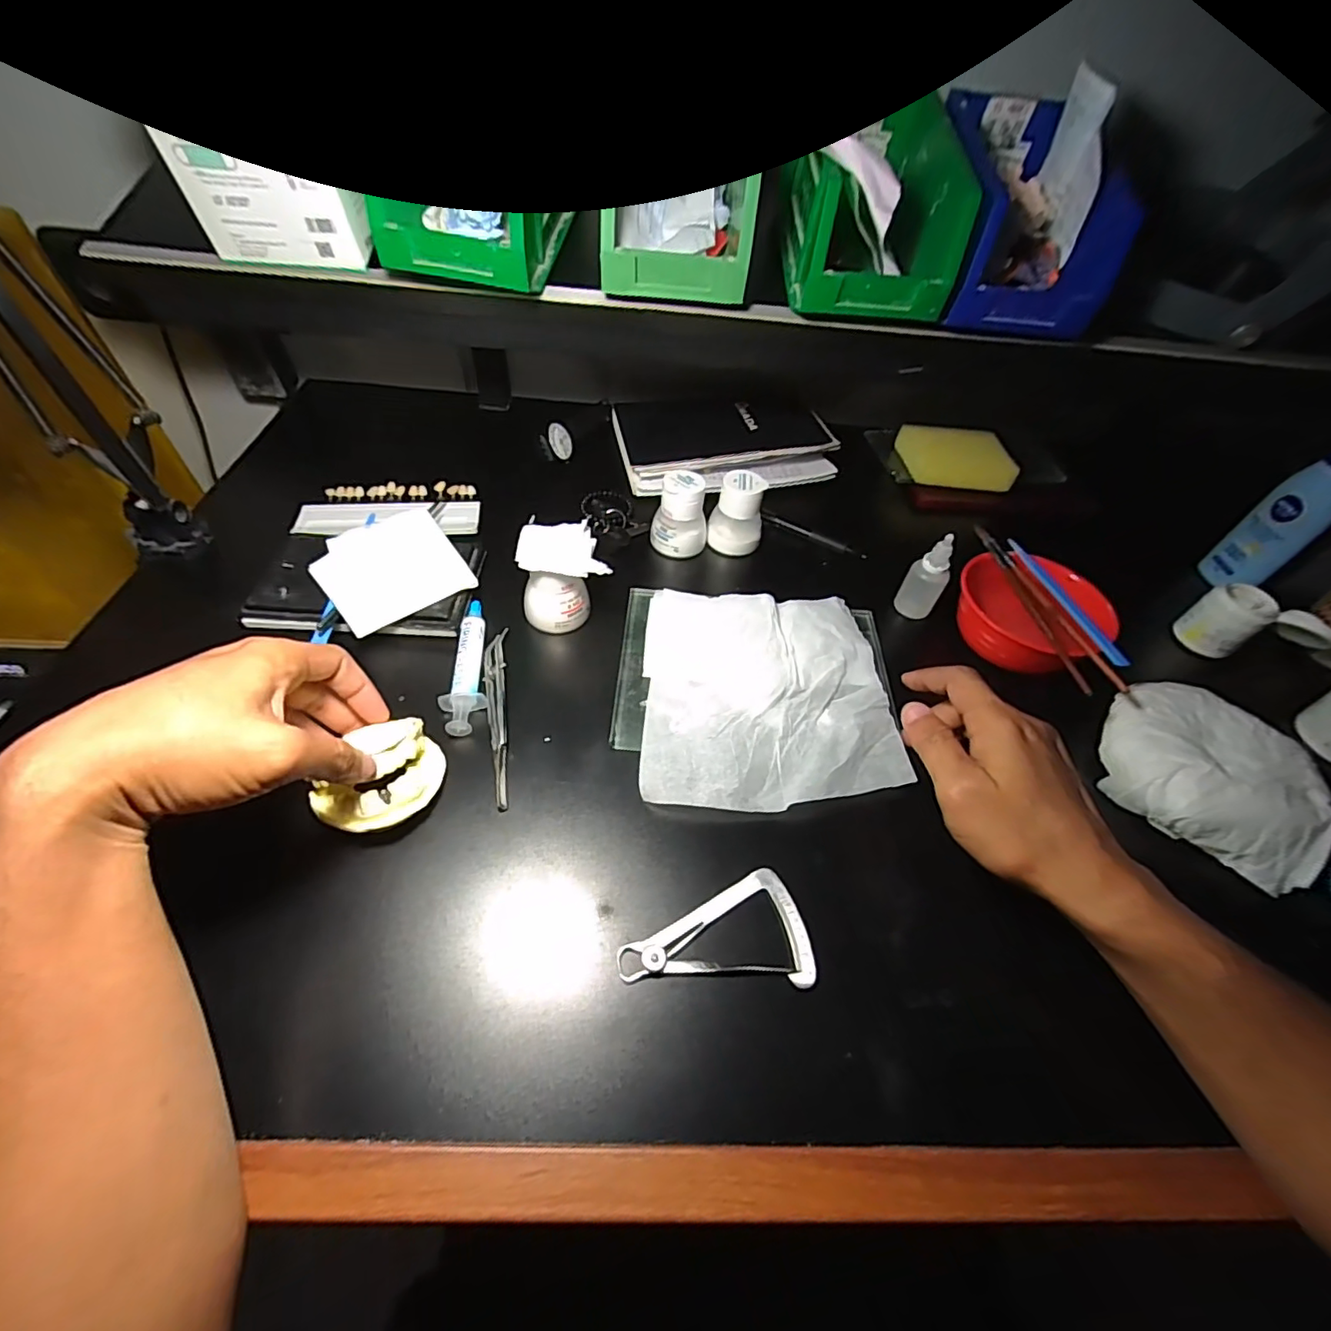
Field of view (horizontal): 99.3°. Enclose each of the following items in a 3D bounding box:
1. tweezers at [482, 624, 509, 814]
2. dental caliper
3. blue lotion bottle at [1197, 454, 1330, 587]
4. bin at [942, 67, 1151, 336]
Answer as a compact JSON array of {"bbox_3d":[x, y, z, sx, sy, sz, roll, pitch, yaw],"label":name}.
[{"bbox_3d":[-0.112,0.030,0.378,0.017,0.015,0.136,-7,53,-12],"label":"tweezers"},{"bbox_3d":[0.028,0.141,0.311,0.102,0.011,0.059,3,51,-4],"label":"dental caliper"},{"bbox_3d":[0.534,-0.124,0.485,0.051,0.136,0.049,-29,60,-26],"label":"blue lotion bottle"},{"bbox_3d":[0.250,-0.326,0.409,0.107,0.102,0.152,5,51,-2],"label":"bin"}]

